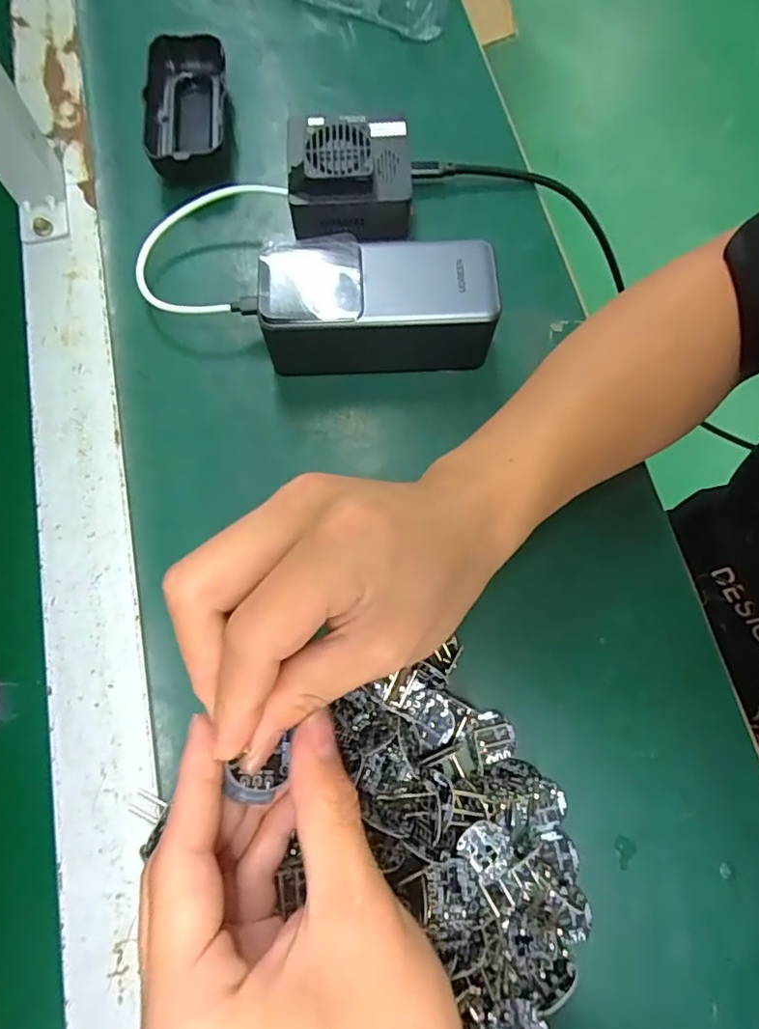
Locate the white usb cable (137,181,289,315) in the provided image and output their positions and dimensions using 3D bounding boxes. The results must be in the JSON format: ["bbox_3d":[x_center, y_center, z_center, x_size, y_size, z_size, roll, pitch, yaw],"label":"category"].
[{"bbox_3d":[-0.107,-0.162,0.337,0.085,0.027,0.092,9,75,2],"label":"white usb cable"}]

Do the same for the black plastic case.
[{"bbox_3d":[-0.132,-0.277,0.373,0.051,0.026,0.109,-2,75,-1],"label":"black plastic case"}]

